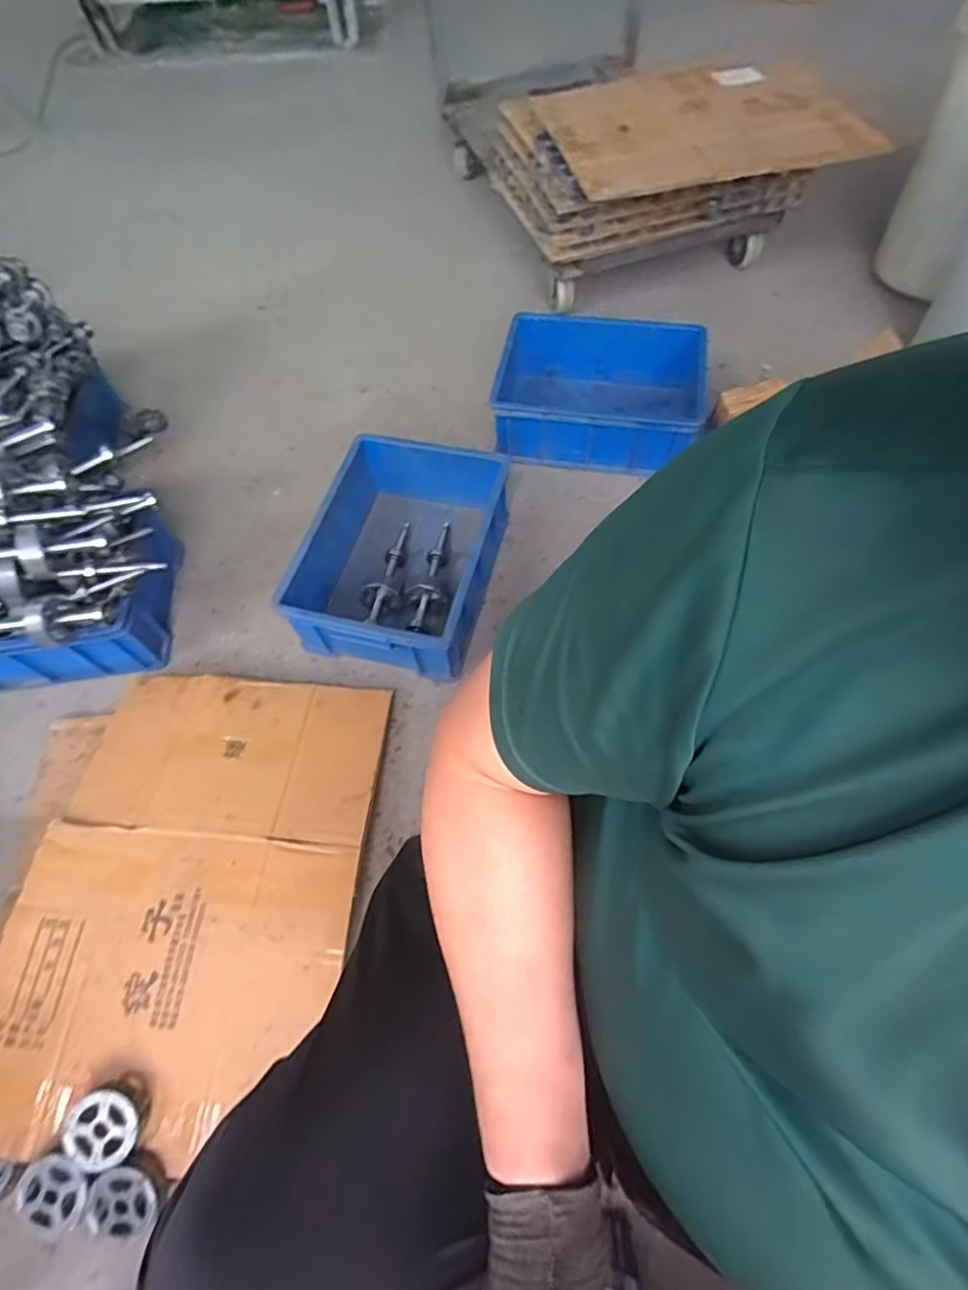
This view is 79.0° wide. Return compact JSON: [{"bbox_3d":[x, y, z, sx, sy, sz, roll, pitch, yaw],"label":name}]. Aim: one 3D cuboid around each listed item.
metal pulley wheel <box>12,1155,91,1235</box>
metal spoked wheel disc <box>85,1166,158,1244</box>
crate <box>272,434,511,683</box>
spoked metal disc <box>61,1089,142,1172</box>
[{"bbox_3d":[-0.477,0.605,0.652,0.077,0.032,0.068,26,66,16],"label":"metal pulley wheel"},{"bbox_3d":[-0.395,0.613,0.644,0.078,0.022,0.069,26,75,3],"label":"metal spoked wheel disc"},{"bbox_3d":[-0.139,-0.162,1.038,0.281,0.143,0.400,11,62,9],"label":"crate"},{"bbox_3d":[-0.429,0.541,0.660,0.080,0.018,0.076,23,80,4],"label":"spoked metal disc"}]

